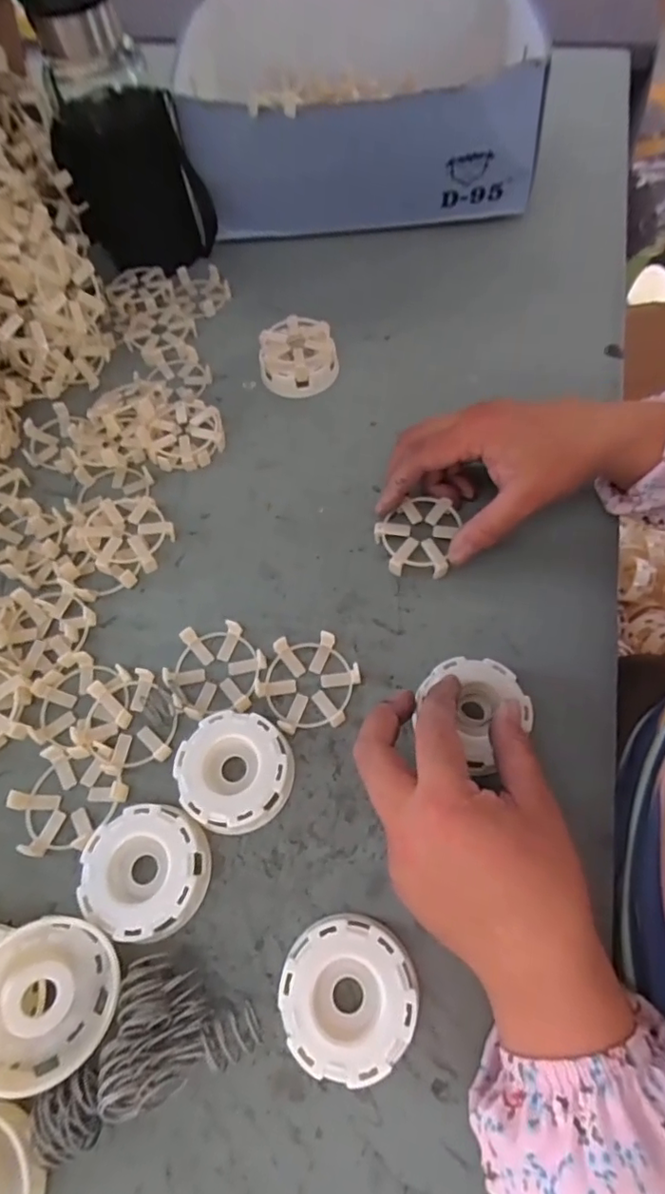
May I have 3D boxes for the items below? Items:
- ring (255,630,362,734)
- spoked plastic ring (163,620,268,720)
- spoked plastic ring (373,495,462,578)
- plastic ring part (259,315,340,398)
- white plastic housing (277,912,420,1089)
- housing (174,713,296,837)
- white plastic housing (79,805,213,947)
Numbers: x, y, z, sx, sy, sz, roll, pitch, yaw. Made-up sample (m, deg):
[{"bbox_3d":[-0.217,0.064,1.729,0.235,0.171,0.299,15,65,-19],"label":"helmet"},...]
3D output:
[{"bbox_3d":[-0.015,0.053,0.350,0.057,0.012,0.065,17,64,11],"label":"ring"},{"bbox_3d":[-0.075,0.047,0.357,0.058,0.012,0.064,15,64,10],"label":"spoked plastic ring"},{"bbox_3d":[0.058,-0.042,0.388,0.054,0.014,0.058,-1,62,2],"label":"spoked plastic ring"},{"bbox_3d":[-0.029,-0.207,0.477,0.064,0.031,0.065,-2,62,1],"label":"plastic ring part"},{"bbox_3d":[0.008,0.192,0.271,0.063,0.022,0.063,-1,62,2],"label":"white plastic housing"},{"bbox_3d":[-0.056,0.101,0.323,0.065,0.020,0.063,-1,62,2],"label":"housing"},{"bbox_3d":[-0.100,0.148,0.301,0.065,0.019,0.063,12,64,9],"label":"white plastic housing"}]

